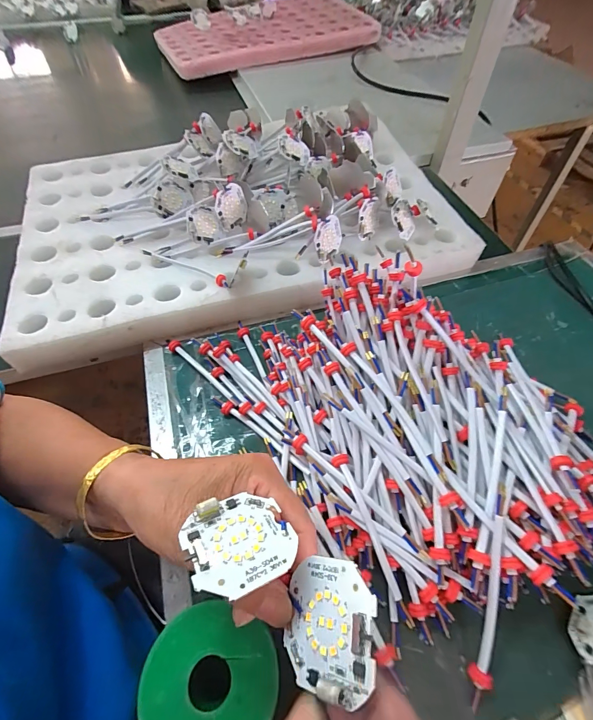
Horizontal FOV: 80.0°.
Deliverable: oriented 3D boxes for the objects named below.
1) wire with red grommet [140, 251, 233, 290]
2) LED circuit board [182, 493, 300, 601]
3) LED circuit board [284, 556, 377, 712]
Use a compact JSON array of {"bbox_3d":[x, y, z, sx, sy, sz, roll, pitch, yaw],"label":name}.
[{"bbox_3d":[-0.129,-0.112,0.410,0.128,0.013,0.015,25,58,18],"label":"wire with red grommet"},{"bbox_3d":[-0.026,0.080,0.160,0.044,0.004,0.043,-13,32,-26],"label":"LED circuit board"},{"bbox_3d":[0.013,0.110,0.149,0.044,0.004,0.046,-17,53,41],"label":"LED circuit board"}]

